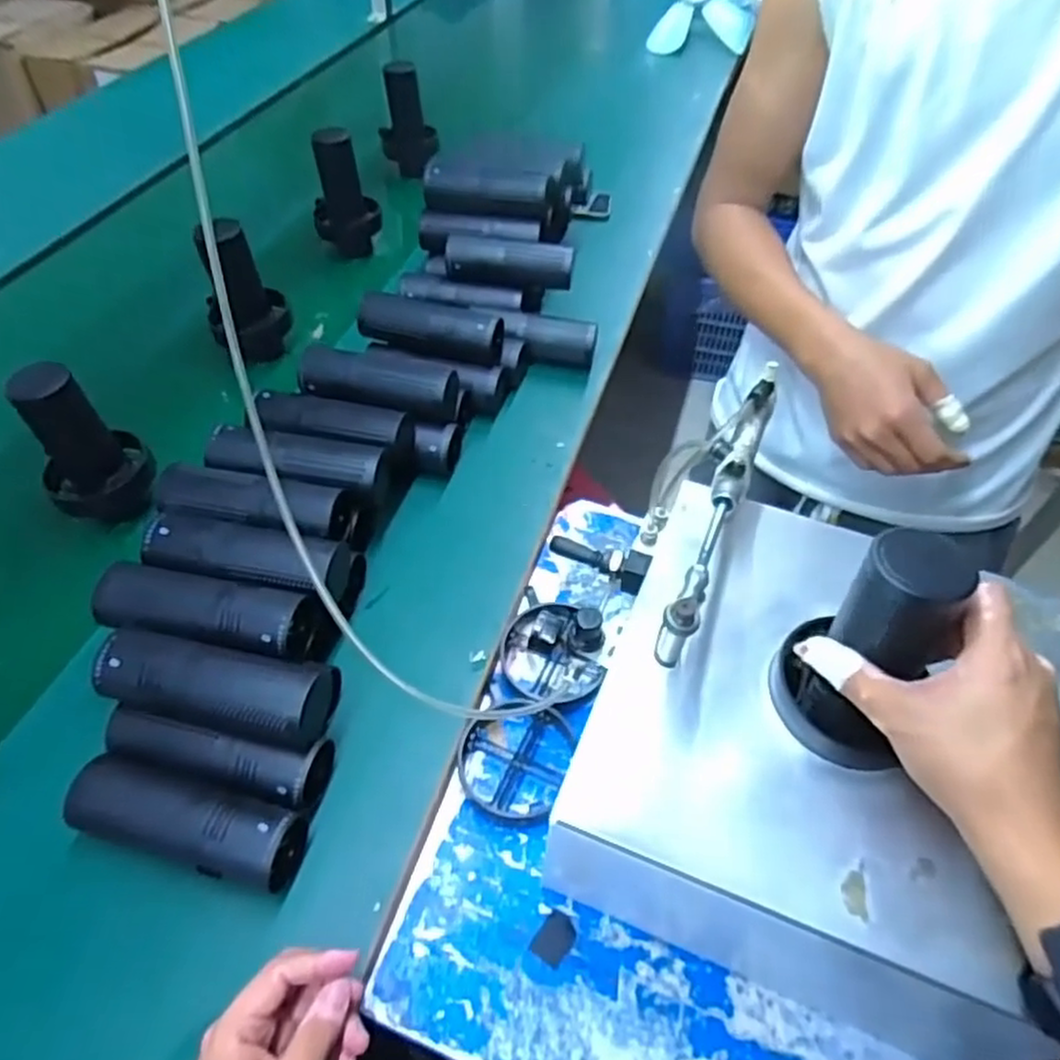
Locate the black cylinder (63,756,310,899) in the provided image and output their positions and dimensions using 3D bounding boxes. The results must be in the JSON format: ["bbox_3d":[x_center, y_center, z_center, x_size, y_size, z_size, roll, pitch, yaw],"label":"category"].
[{"bbox_3d":[-0.247,0.214,0.519,0.160,0.067,0.054,13,51,7],"label":"black cylinder"}]

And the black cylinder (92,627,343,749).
[{"bbox_3d":[-0.230,0.118,0.529,0.164,0.047,0.060,9,51,4],"label":"black cylinder"}]

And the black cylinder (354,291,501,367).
[{"bbox_3d":[-0.116,-0.237,0.836,0.164,0.046,0.056,17,52,11],"label":"black cylinder"}]

